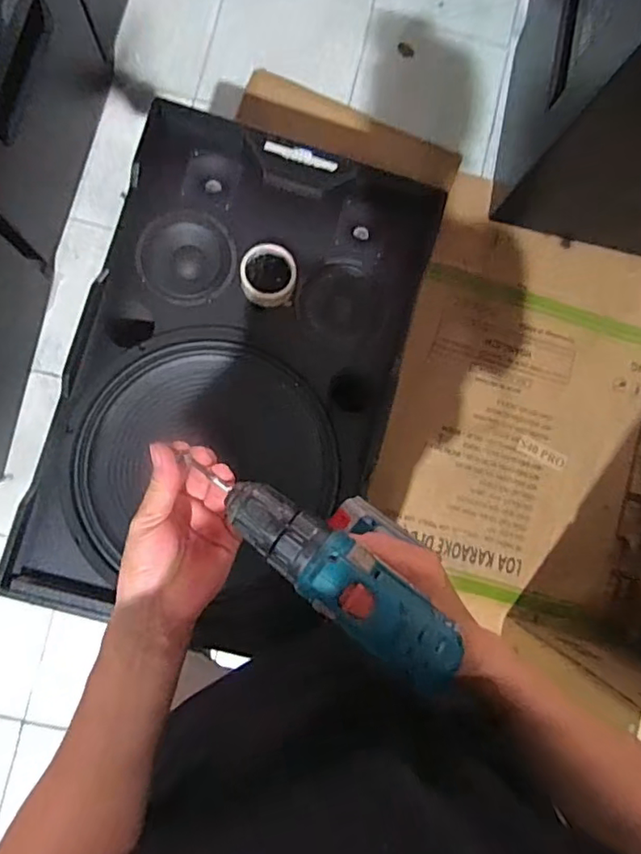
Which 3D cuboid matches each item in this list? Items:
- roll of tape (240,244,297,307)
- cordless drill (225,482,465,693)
[{"bbox_3d":[-0.084,-0.243,0.922,0.089,0.040,0.094,0,86,-6],"label":"roll of tape"},{"bbox_3d":[0.016,0.091,0.450,0.171,0.198,0.085,38,83,-2],"label":"cordless drill"}]

